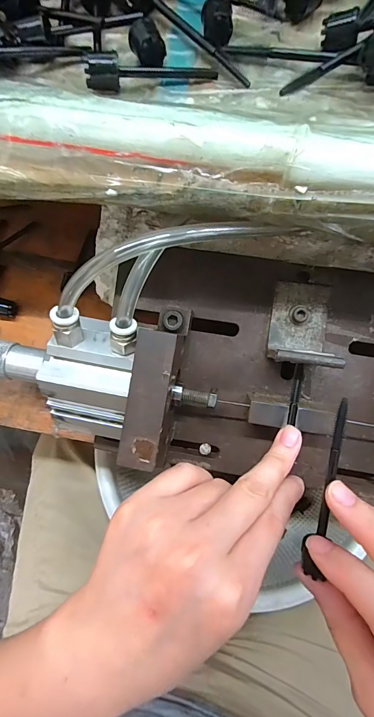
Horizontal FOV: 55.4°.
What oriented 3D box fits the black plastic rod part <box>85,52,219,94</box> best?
[{"bbox_3d":[-0.017,-0.140,0.175,0.064,0.015,0.014,-17,75,-17],"label":"black plastic rod part"}]

